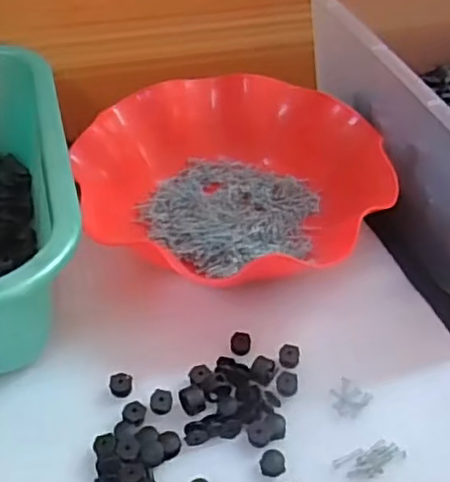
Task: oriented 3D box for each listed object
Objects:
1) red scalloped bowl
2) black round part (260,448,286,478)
[{"bbox_3d":[0.002,-0.052,0.496,0.224,0.054,0.190,-11,49,-14],"label":"red scalloped bowl"},{"bbox_3d":[0.027,0.123,0.365,0.014,0.004,0.014,2,47,-2],"label":"black round part"}]

